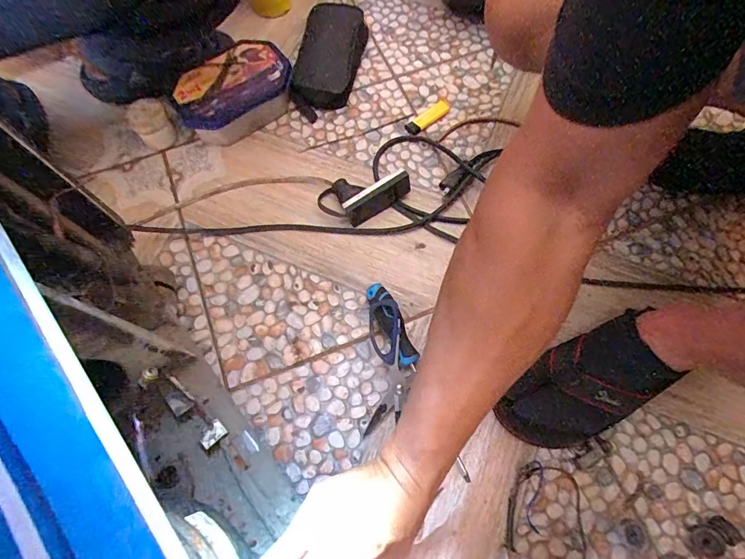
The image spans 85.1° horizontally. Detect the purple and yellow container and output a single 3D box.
[{"bbox_3d":[-0.211,-0.290,0.636,0.183,0.069,0.106,-37,74,-12],"label":"purple and yellow container"}]

